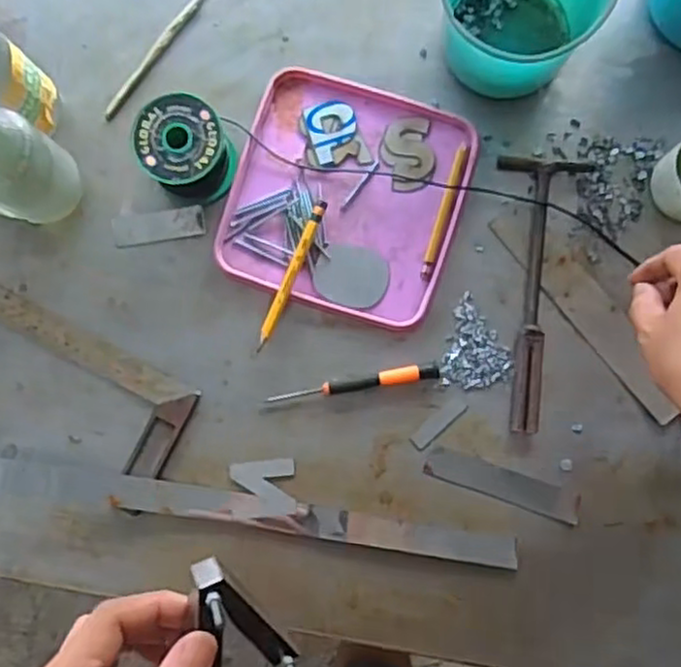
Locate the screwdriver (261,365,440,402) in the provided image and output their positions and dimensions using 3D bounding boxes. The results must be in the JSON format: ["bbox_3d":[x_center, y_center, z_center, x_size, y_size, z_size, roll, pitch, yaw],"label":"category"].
[{"bbox_3d":[0.011,0.040,0.584,0.140,0.013,0.013,-9,86,1],"label":"screwdriver"}]

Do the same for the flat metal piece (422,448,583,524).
[{"bbox_3d":[0.133,0.123,0.581,0.125,0.006,0.024,19,84,4],"label":"flat metal piece"}]

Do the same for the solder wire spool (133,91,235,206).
[{"bbox_3d":[-0.123,-0.146,0.576,0.071,0.064,0.068,0,86,1],"label":"solder wire spool"}]

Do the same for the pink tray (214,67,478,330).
[{"bbox_3d":[0.005,-0.114,0.598,0.185,0.009,0.186,17,86,3],"label":"pink tray"}]

